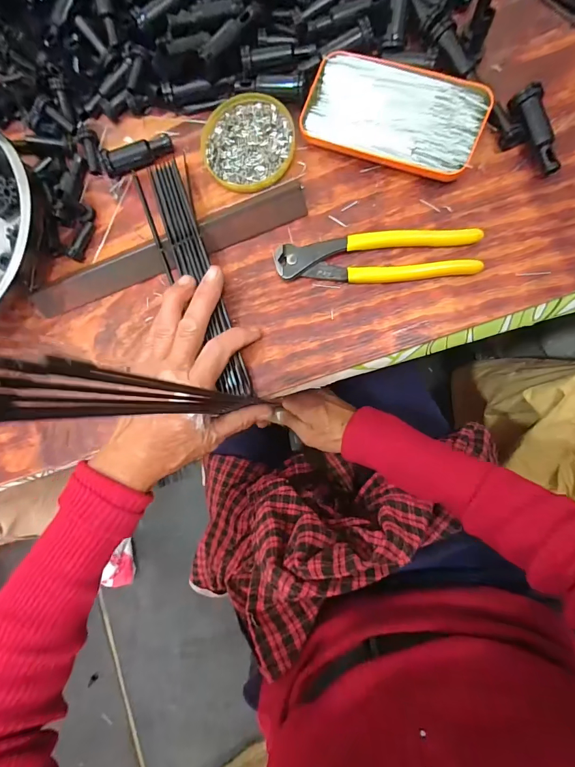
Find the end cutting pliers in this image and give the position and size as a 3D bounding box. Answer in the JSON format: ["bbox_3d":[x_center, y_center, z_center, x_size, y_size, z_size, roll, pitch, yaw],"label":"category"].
[{"bbox_3d":[0.074,-0.106,0.309,0.165,0.012,0.040,-3,86,8],"label":"end cutting pliers"}]

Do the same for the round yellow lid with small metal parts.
[{"bbox_3d":[-0.036,-0.218,0.331,0.082,0.007,0.085,-1,86,8],"label":"round yellow lid with small metal parts"}]

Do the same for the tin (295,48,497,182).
[{"bbox_3d":[0.088,-0.225,0.307,0.144,0.019,0.073,23,90,9],"label":"tin"}]

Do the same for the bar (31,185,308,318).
[{"bbox_3d":[-0.111,-0.117,0.332,0.267,0.016,0.031,-19,86,4],"label":"bar"}]

